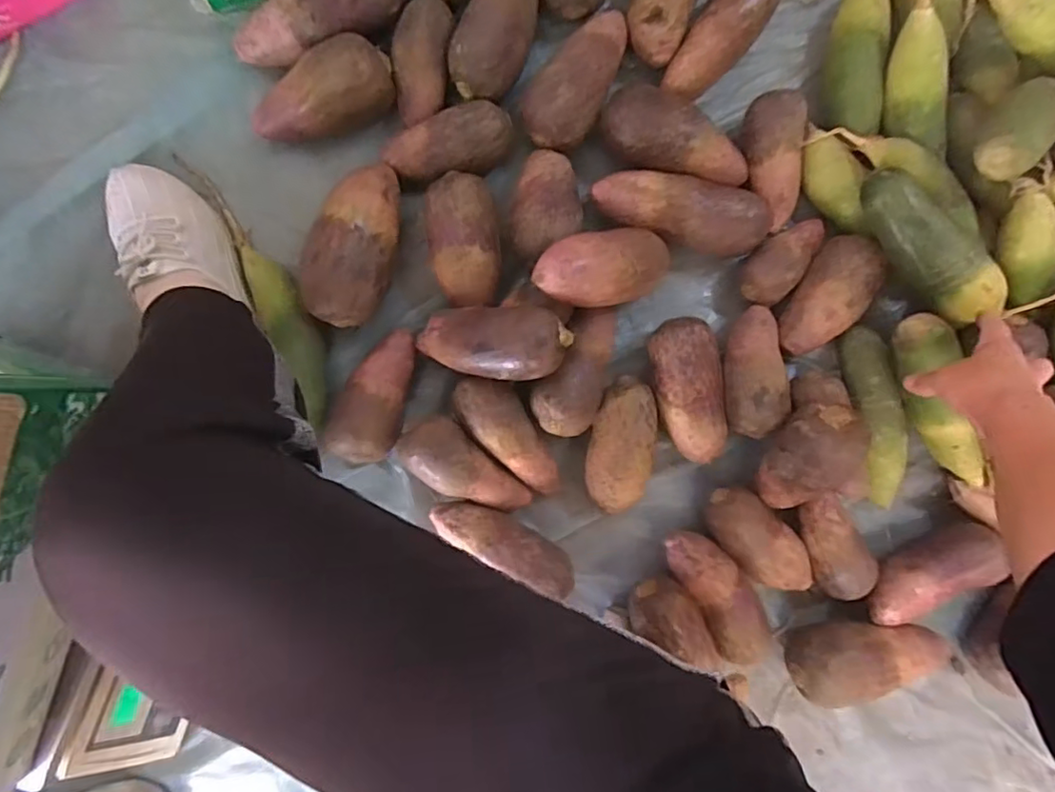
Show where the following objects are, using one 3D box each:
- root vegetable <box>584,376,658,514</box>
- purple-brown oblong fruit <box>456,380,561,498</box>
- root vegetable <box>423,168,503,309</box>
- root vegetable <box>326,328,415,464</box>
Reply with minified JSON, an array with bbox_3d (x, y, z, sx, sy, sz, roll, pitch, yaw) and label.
[{"bbox_3d":[0.094,0.047,0.611,0.065,0.054,0.132,7,91,-6],"label":"root vegetable"},{"bbox_3d":[-0.017,0.041,0.599,0.056,0.052,0.141,-35,95,-4],"label":"purple-brown oblong fruit"},{"bbox_3d":[-0.066,-0.155,0.583,0.072,0.059,0.129,-8,92,-6],"label":"root vegetable"},{"bbox_3d":[-0.149,0.000,0.593,0.070,0.066,0.139,29,88,-6],"label":"root vegetable"}]

